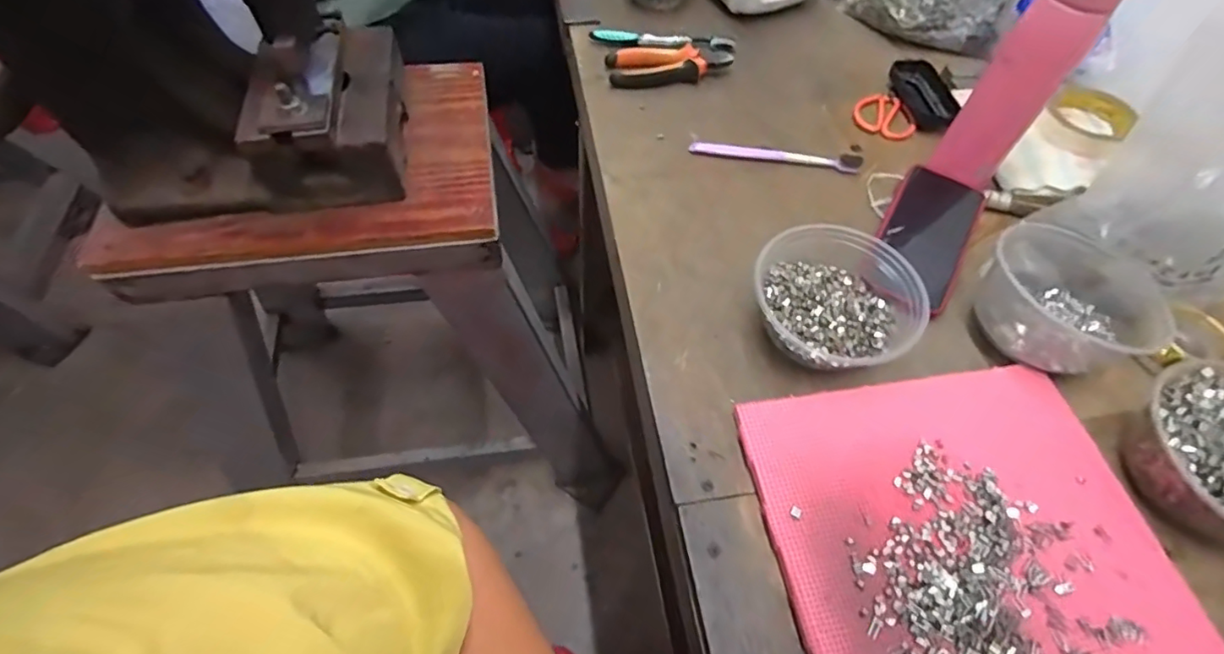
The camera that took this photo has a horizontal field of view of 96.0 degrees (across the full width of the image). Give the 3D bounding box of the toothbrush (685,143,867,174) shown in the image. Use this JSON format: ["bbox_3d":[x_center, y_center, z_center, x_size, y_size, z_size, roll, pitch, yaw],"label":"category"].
[{"bbox_3d":[0.178,-0.189,0.603,0.180,0.014,0.022,7,59,7],"label":"toothbrush"}]

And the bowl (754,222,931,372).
[{"bbox_3d":[0.187,-0.022,0.459,0.120,0.056,0.126,1,58,-2],"label":"bowl"}]

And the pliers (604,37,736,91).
[{"bbox_3d":[0.080,-0.329,0.675,0.170,0.017,0.075,-16,59,-8],"label":"pliers"}]

